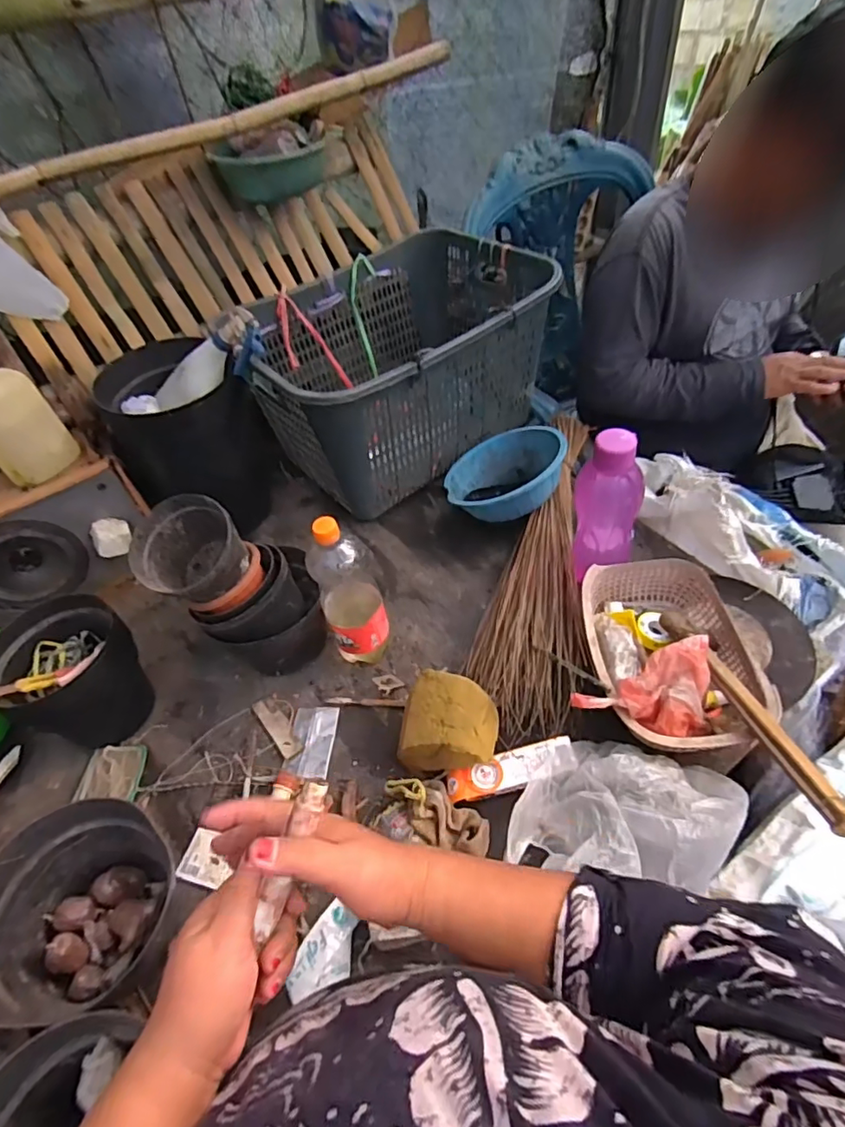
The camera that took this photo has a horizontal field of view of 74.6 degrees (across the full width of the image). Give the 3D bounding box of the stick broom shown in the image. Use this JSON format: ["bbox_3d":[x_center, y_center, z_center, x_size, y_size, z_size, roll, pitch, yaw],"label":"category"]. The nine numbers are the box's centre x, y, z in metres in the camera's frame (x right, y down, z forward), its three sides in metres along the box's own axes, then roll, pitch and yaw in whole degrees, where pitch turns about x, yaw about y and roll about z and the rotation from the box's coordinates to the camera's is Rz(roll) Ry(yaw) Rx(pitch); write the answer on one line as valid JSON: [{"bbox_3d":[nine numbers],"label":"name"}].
[{"bbox_3d":[0.207,-0.022,0.898,0.151,0.055,0.657,13,51,12],"label":"stick broom"}]

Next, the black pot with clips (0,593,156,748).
[{"bbox_3d":[-0.487,0.159,0.784,0.150,0.169,0.165,-1,49,1],"label":"black pot with clips"}]

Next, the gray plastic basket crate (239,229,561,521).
[{"bbox_3d":[-0.063,-0.391,1.079,0.540,0.295,0.428,-31,55,-23],"label":"gray plastic basket crate"}]

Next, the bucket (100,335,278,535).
[{"bbox_3d":[-0.412,-0.225,1.024,0.257,0.283,0.296,-18,51,-13],"label":"bucket"}]

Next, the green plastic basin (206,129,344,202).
[{"bbox_3d":[-0.268,-0.714,1.004,0.211,0.098,0.133,-12,50,-8],"label":"green plastic basin"}]

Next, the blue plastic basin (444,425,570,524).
[{"bbox_3d":[0.159,-0.152,1.001,0.220,0.083,0.206,-22,36,17],"label":"blue plastic basin"}]

